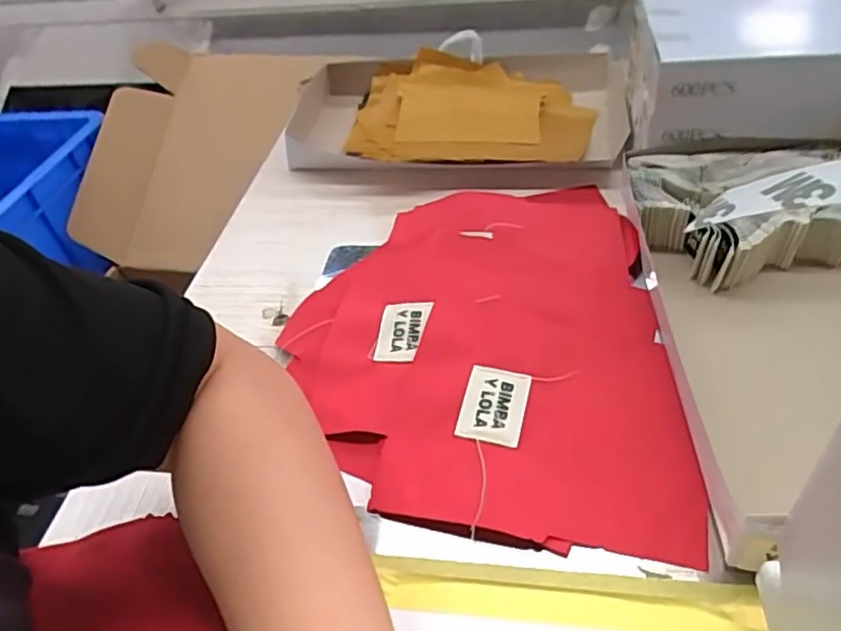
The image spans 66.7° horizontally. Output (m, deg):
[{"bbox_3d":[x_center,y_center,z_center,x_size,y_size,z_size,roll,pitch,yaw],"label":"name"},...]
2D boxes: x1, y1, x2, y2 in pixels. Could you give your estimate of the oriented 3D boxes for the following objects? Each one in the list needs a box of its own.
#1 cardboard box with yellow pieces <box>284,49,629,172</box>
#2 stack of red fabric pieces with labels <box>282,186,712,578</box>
[{"bbox_3d":[0.036,-0.196,0.659,0.361,0.063,0.218,-5,45,3],"label":"cardboard box with yellow pieces"},{"bbox_3d":[0.033,0.003,0.412,0.227,0.021,0.302,0,43,5],"label":"stack of red fabric pieces with labels"}]

